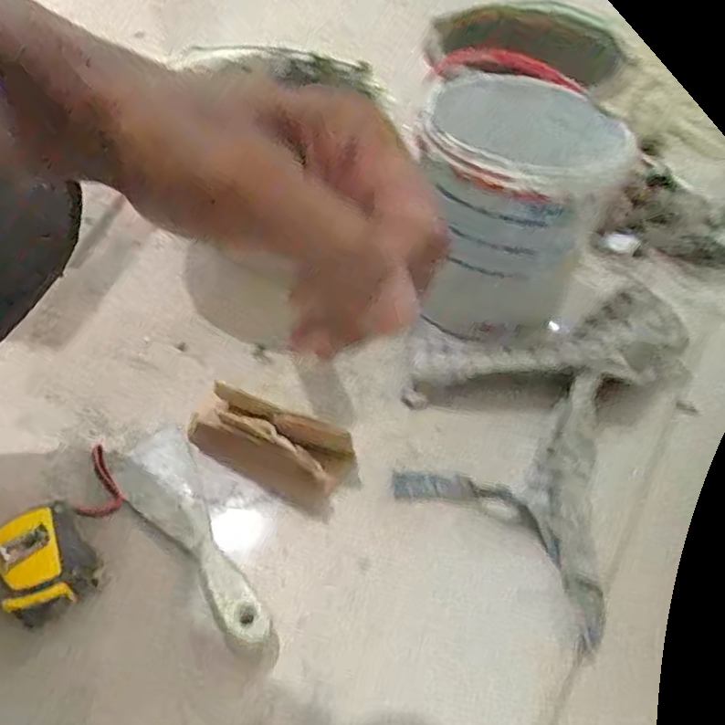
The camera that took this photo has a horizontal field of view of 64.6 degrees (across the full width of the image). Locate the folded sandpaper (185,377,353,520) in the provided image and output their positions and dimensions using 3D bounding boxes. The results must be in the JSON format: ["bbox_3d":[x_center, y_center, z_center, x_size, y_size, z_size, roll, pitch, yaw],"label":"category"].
[{"bbox_3d":[-0.080,0.065,0.479,0.146,0.055,0.066,22,53,15],"label":"folded sandpaper"}]

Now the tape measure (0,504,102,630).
[{"bbox_3d":[-0.228,0.148,0.410,0.073,0.039,0.063,31,56,22],"label":"tape measure"}]

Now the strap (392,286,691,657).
[{"bbox_3d":[0.152,0.028,0.522,0.230,0.047,0.355,26,54,18],"label":"strap"}]

